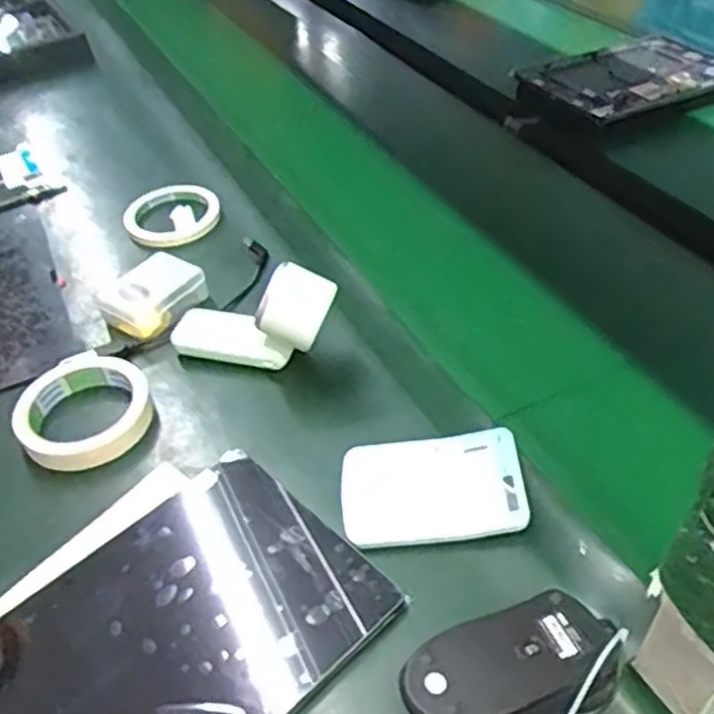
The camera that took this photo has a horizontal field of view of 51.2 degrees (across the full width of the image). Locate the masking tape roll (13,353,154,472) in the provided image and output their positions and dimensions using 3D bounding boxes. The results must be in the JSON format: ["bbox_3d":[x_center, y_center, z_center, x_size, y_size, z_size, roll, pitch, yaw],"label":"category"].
[{"bbox_3d":[-0.207,0.038,0.567,0.094,0.022,0.102,-2,42,1],"label":"masking tape roll"}]

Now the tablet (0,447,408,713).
[{"bbox_3d":[-0.118,0.170,0.423,0.252,0.009,0.163,-36,52,-27],"label":"tablet"}]

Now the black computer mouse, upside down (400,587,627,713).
[{"bbox_3d":[0.083,0.164,0.391,0.123,0.044,0.060,-14,47,-11],"label":"black computer mouse, upside down"}]

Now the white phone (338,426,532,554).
[{"bbox_3d":[0.049,0.086,0.489,0.116,0.008,0.077,-9,49,3],"label":"white phone"}]

